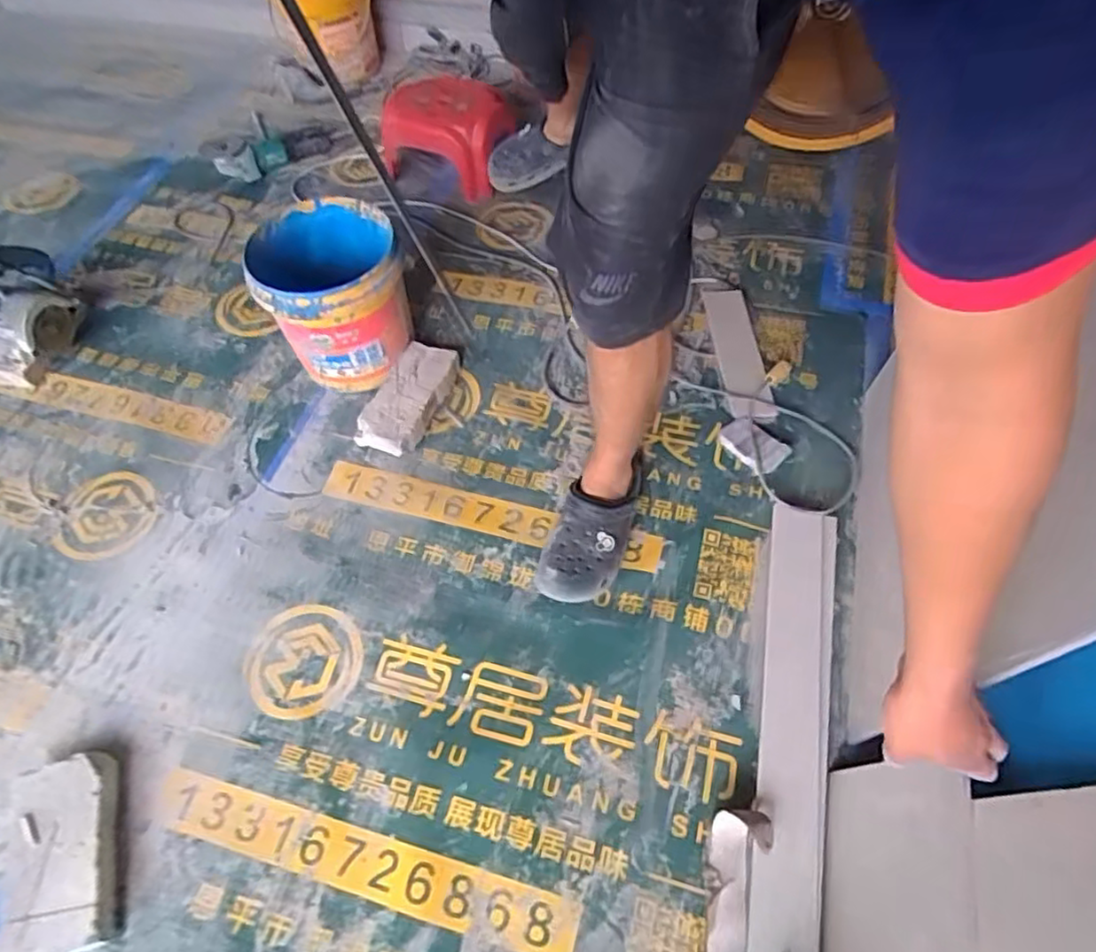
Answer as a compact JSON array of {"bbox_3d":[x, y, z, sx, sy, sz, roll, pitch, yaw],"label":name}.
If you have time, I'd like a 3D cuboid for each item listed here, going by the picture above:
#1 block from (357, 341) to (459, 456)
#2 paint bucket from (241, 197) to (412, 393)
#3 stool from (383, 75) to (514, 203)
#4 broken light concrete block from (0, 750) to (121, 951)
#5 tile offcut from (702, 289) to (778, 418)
[{"bbox_3d":[-0.239,-0.142,1.149,0.106,0.053,0.224,18,60,15],"label":"block"},{"bbox_3d":[-0.366,-0.313,1.160,0.225,0.241,0.255,-18,58,-8],"label":"paint bucket"},{"bbox_3d":[-0.214,-0.778,1.483,0.267,0.159,0.264,8,58,9],"label":"stool"},{"bbox_3d":[-0.573,0.444,0.782,0.119,0.045,0.219,-15,58,-9],"label":"broken light concrete block"},{"bbox_3d":[0.339,-0.228,1.190,0.081,0.009,0.299,-3,57,-2],"label":"tile offcut"}]

